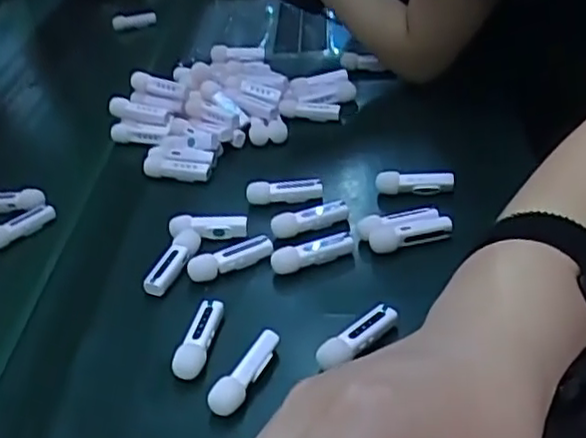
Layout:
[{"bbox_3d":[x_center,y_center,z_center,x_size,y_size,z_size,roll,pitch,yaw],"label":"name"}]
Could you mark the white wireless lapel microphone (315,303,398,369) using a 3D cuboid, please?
[{"bbox_3d":[0.043,0.079,0.446,0.063,0.020,0.018,-33,41,-29],"label":"white wireless lapel microphone"}]

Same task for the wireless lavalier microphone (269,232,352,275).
[{"bbox_3d":[0.015,0.025,0.524,0.064,0.019,0.014,-17,38,-14],"label":"wireless lavalier microphone"}]

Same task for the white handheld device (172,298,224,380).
[{"bbox_3d":[-0.063,0.080,0.459,0.022,0.016,0.062,-2,36,11],"label":"white handheld device"}]

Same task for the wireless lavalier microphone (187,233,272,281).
[{"bbox_3d":[-0.047,0.030,0.523,0.065,0.015,0.017,-20,36,-13],"label":"wireless lavalier microphone"}]

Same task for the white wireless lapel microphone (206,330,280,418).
[{"bbox_3d":[-0.029,0.096,0.429,0.019,0.019,0.064,13,41,30],"label":"white wireless lapel microphone"}]

